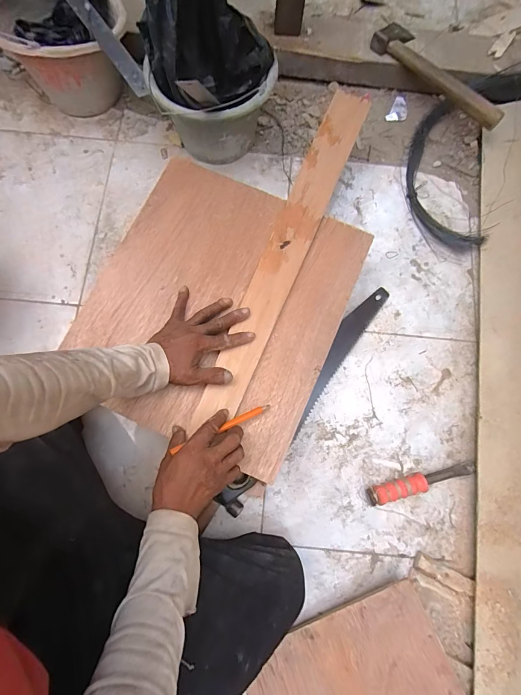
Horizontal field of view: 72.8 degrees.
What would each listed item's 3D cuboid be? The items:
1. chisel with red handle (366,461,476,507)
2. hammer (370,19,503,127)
[{"bbox_3d":[0.286,0.238,0.625,0.197,0.027,0.030,-14,77,-4],"label":"chisel with red handle"},{"bbox_3d":[0.399,-0.607,0.782,0.334,0.033,0.091,41,79,8],"label":"hammer"}]

